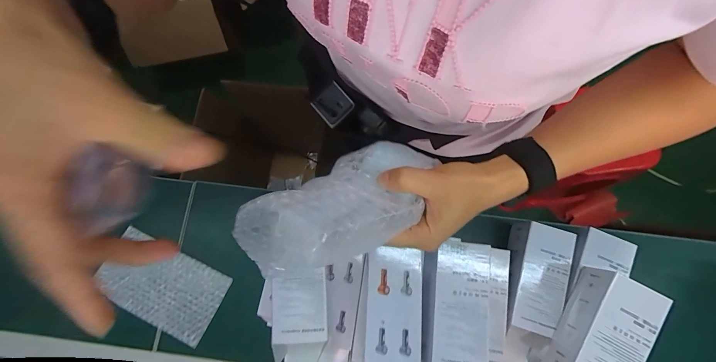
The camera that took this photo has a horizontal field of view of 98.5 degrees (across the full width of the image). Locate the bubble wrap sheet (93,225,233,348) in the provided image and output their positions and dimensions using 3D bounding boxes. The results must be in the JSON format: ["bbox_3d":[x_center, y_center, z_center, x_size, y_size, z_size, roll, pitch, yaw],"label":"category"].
[{"bbox_3d":[-0.332,0.179,0.524,0.199,0.004,0.119,28,81,0],"label":"bubble wrap sheet"}]

